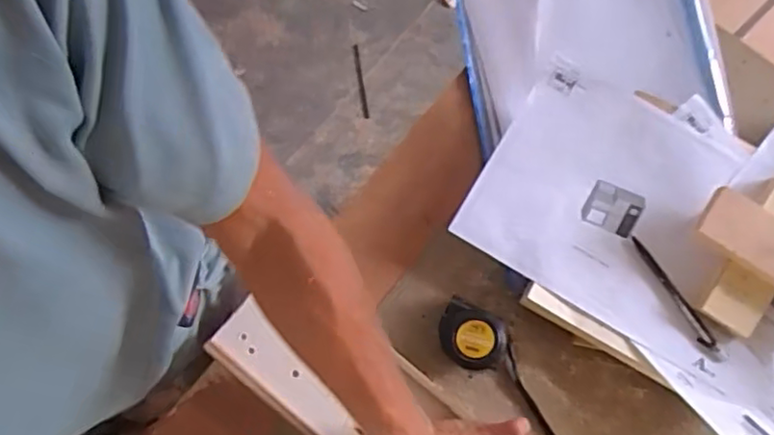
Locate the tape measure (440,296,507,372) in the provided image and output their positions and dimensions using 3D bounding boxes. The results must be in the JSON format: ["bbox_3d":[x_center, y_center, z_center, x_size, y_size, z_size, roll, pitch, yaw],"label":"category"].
[{"bbox_3d":[0.082,0.112,0.602,0.069,0.036,0.058,26,80,5],"label":"tape measure"}]

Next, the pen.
[{"bbox_3d":[0.275,0.077,0.603,0.014,0.008,0.136,-32,79,-8],"label":"pen"}]

